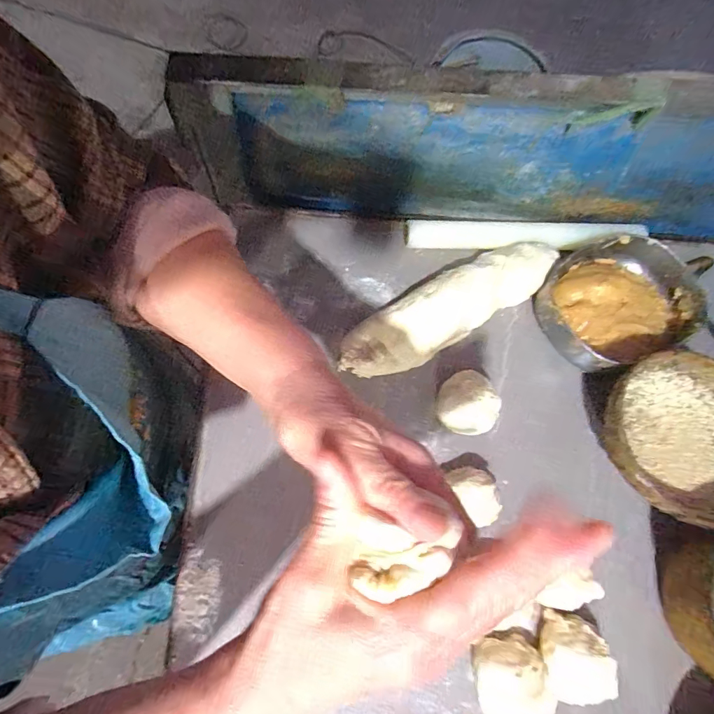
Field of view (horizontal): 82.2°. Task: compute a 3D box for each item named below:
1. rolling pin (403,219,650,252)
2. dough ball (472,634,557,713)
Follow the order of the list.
[{"bbox_3d":[0.192,-0.143,0.477,0.275,0.023,0.034,0,70,-2],"label":"rolling pin"},{"bbox_3d":[0.123,0.262,0.318,0.056,0.028,0.073,-4,70,-4],"label":"dough ball"}]

